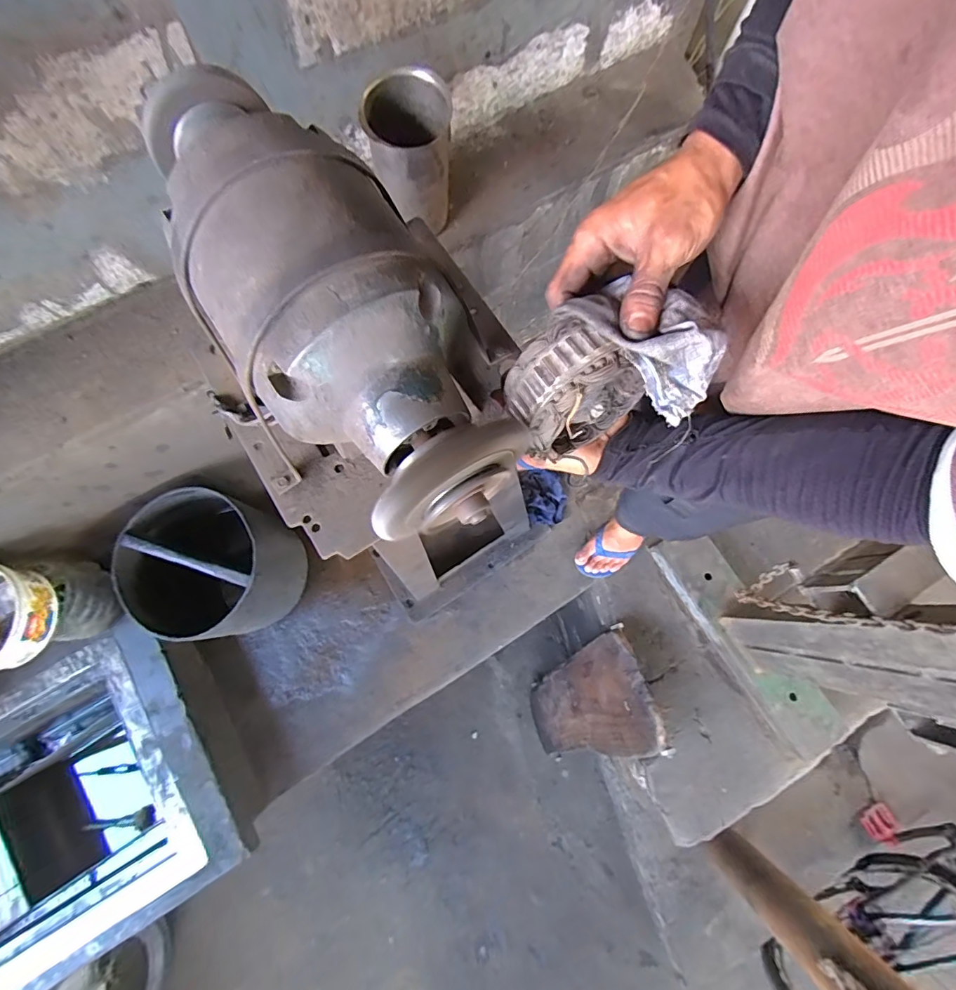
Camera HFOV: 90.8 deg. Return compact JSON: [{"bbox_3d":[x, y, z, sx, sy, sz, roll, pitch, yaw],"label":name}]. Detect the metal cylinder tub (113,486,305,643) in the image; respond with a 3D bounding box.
[{"bbox_3d":[-0.587,0.158,1.064,0.297,0.244,0.287,0,76,1],"label":"metal cylinder tub"}]

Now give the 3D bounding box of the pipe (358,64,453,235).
[{"bbox_3d":[-0.100,-0.507,0.727,0.111,0.186,0.127,0,76,1],"label":"pipe"}]

